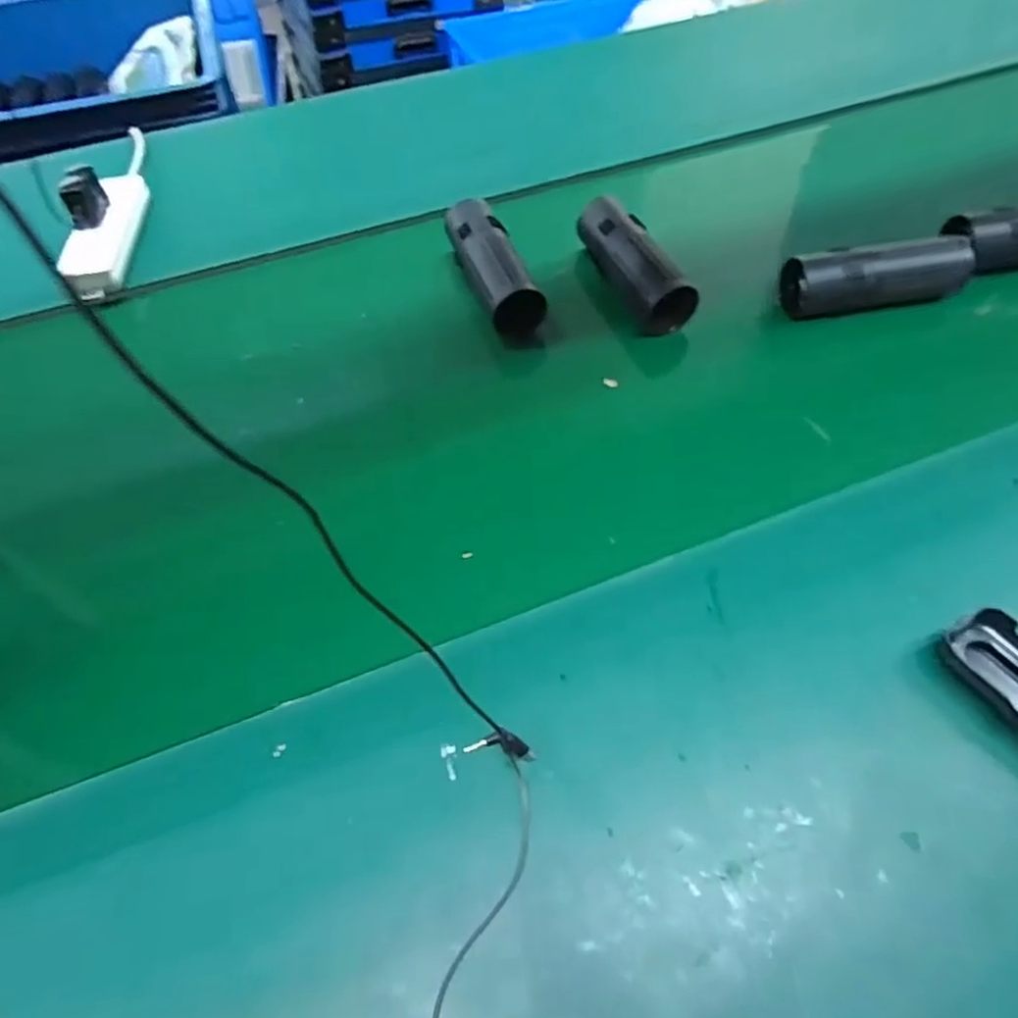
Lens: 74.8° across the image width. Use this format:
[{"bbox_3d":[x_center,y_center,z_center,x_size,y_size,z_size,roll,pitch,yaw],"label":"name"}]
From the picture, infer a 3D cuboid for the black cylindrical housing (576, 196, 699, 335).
[{"bbox_3d":[0.122,-0.248,0.664,0.053,0.046,0.173,-19,56,-10],"label":"black cylindrical housing"}]

